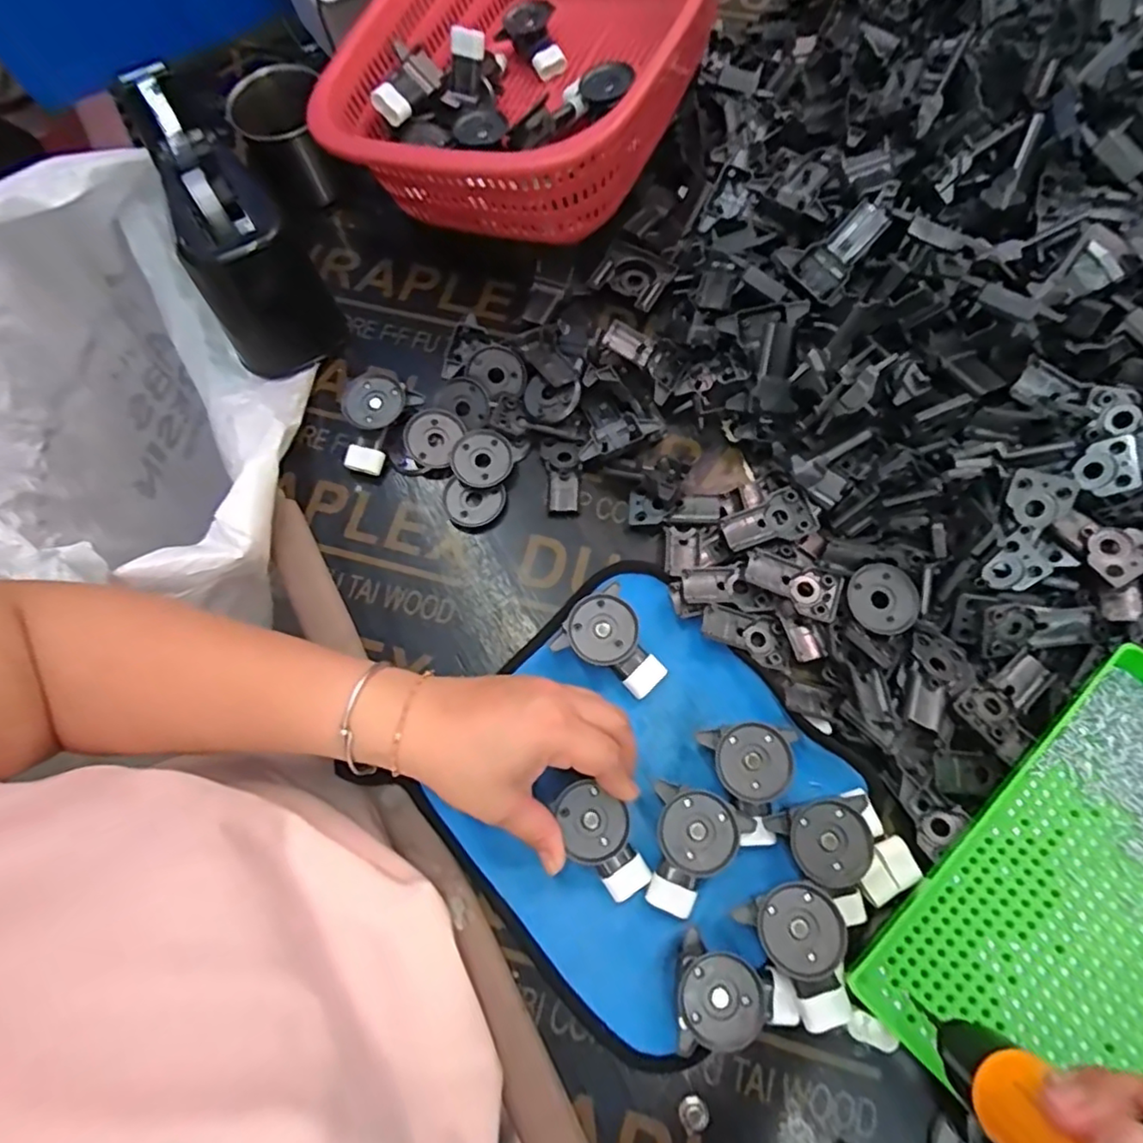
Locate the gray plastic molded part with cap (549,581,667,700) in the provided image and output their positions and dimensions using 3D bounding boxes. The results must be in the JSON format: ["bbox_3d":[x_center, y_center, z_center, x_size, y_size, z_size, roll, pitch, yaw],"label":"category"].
[{"bbox_3d":[0.022,0.048,0.380,0.050,0.026,0.064,-31,74,-7],"label":"gray plastic molded part with cap"}]

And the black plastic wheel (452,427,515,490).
[{"bbox_3d":[-0.062,-0.079,0.436,0.043,0.011,0.038,-34,74,-8],"label":"black plastic wheel"}]

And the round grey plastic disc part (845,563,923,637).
[{"bbox_3d":[0.191,0.018,0.384,0.042,0.011,0.043,-1,73,2],"label":"round grey plastic disc part"}]

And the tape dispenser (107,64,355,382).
[{"bbox_3d":[-0.257,-0.254,0.460,0.081,0.103,0.203,-32,74,-7],"label":"tape dispenser"}]

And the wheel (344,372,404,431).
[{"bbox_3d":[-0.139,-0.119,0.438,0.036,0.006,0.041,37,86,-8],"label":"wheel"}]

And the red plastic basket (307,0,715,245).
[{"bbox_3d":[-0.025,-0.400,0.482,0.245,0.134,0.344,21,75,8],"label":"red plastic basket"}]

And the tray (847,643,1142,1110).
[{"bbox_3d":[0.279,0.169,0.306,0.243,0.021,0.148,-45,58,-6],"label":"tray"}]

